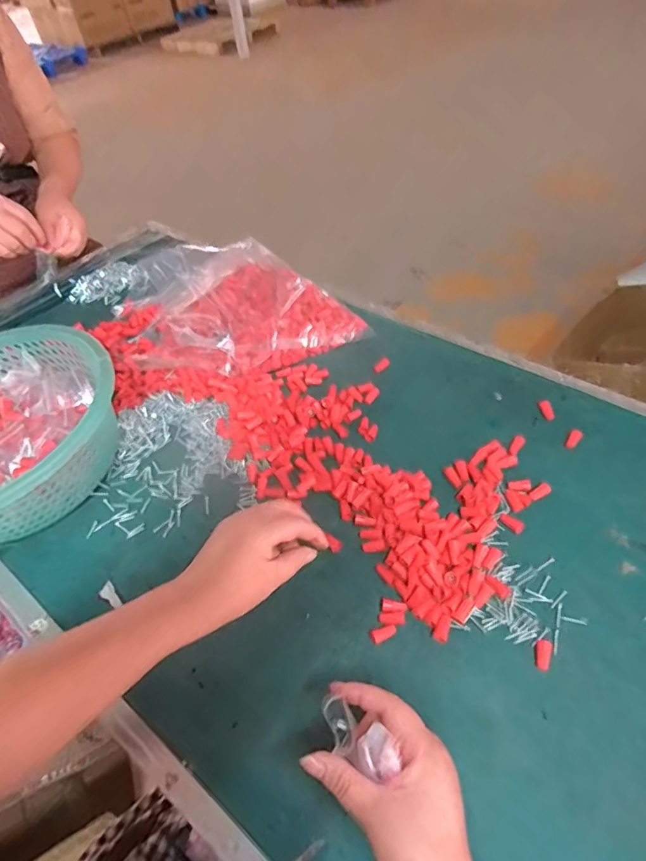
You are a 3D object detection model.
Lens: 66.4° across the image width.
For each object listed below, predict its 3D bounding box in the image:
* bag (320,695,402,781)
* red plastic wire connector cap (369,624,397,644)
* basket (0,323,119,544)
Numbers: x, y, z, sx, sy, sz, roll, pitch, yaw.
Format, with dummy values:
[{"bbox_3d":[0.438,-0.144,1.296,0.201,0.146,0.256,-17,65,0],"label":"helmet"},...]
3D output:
[{"bbox_3d":[0.021,0.198,0.320,0.028,0.014,0.061,-40,37,-26],"label":"bag"},{"bbox_3d":[0.052,0.176,0.428,0.023,0.009,0.011,-25,50,-16],"label":"red plastic wire connector cap"},{"bbox_3d":[-0.357,0.012,0.549,0.273,0.116,0.259,32,59,30],"label":"basket"}]

